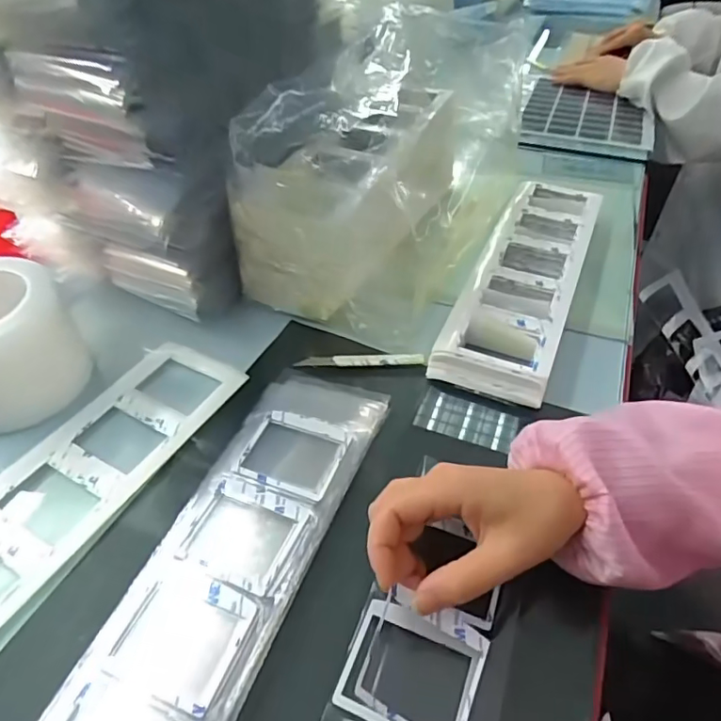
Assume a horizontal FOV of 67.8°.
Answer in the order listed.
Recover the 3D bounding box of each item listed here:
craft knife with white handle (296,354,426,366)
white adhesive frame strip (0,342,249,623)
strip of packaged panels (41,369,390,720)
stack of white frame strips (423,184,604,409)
[{"bbox_3d":[0.000,-0.001,0.452,0.106,0.008,0.009,-2,46,1],"label":"craft knife with white handle"},{"bbox_3d":[-0.212,0.094,0.365,0.091,0.006,0.310,23,50,20],"label":"white adhesive frame strip"},{"bbox_3d":[-0.081,0.127,0.321,0.088,0.018,0.331,14,48,16],"label":"strip of packaged panels"},{"bbox_3d":[0.162,-0.092,0.518,0.092,0.027,0.324,17,49,18],"label":"stack of white frame strips"}]

